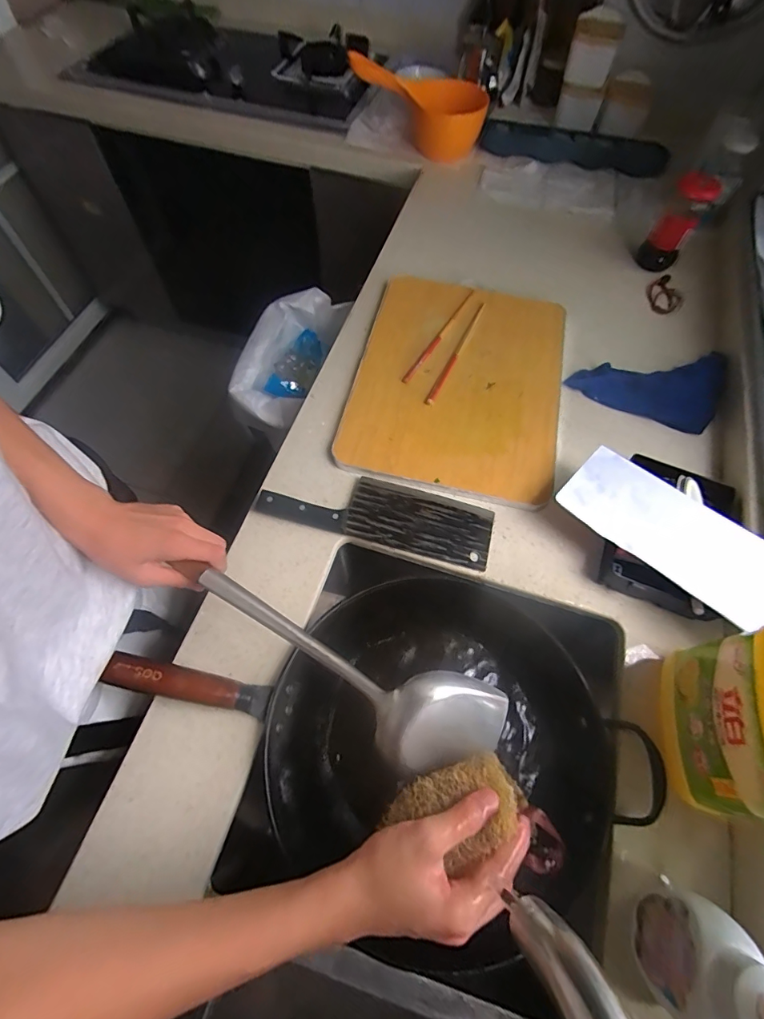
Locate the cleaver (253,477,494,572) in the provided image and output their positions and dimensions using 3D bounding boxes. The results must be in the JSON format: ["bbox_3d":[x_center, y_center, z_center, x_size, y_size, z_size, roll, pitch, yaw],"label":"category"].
[{"bbox_3d":[-0.005,0.003,0.576,0.287,0.014,0.083,15,62,1],"label":"cleaver"}]

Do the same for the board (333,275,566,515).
[{"bbox_3d":[0.113,-0.194,0.669,0.295,0.015,0.376,11,65,4],"label":"board"}]

